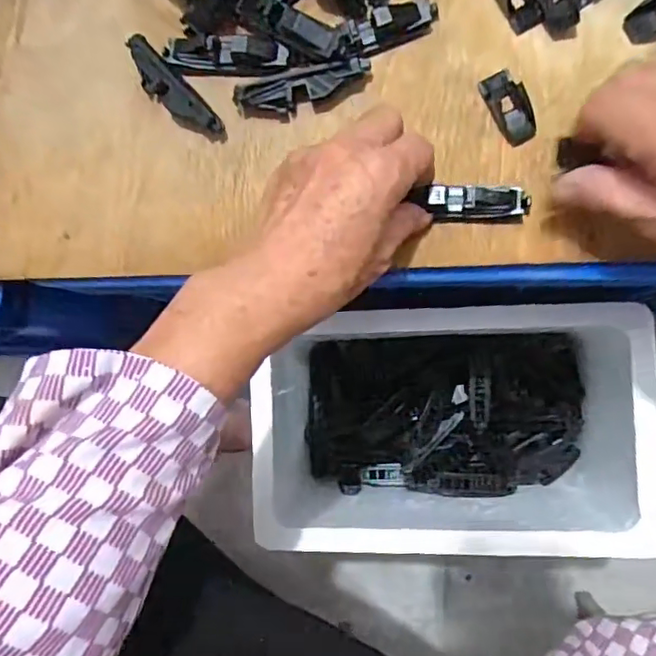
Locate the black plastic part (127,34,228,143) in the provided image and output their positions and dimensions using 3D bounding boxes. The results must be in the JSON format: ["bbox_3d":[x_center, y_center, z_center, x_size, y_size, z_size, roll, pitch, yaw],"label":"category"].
[{"bbox_3d":[-0.097,-0.146,0.366,0.021,0.016,0.081,-43,84,6],"label":"black plastic part"}]

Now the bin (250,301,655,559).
[{"bbox_3d":[0.101,0.090,0.525,0.309,0.154,0.174,-4,86,9],"label":"bin"}]

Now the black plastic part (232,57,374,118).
[{"bbox_3d":[-0.016,-0.143,0.353,0.081,0.015,0.022,-4,89,8],"label":"black plastic part"}]

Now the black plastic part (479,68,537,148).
[{"bbox_3d":[0.104,-0.127,0.338,0.020,0.012,0.044,-26,86,7],"label":"black plastic part"}]

